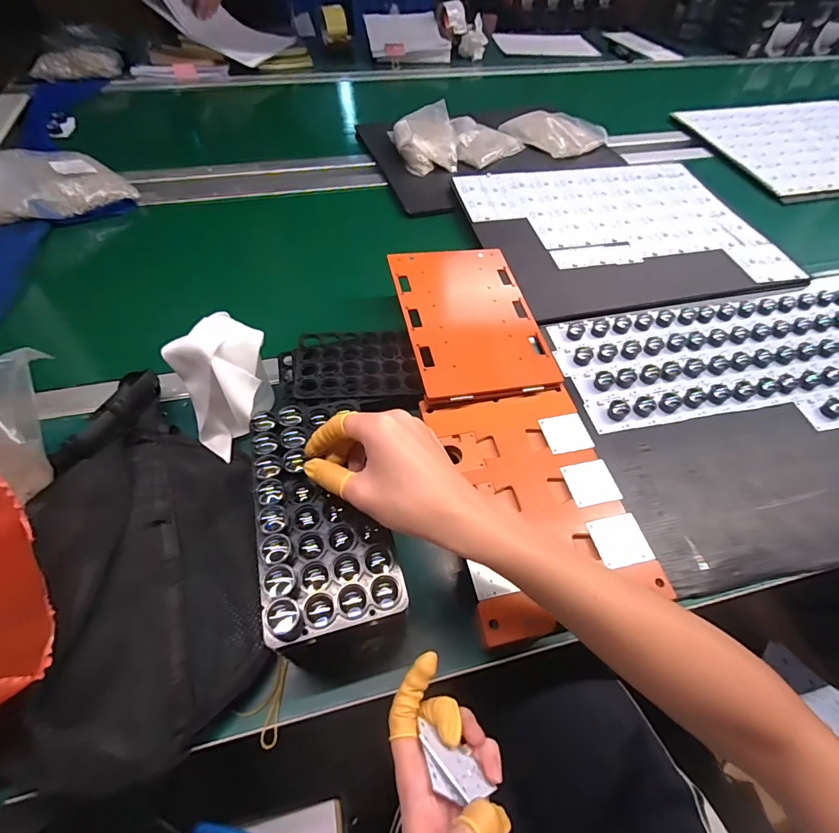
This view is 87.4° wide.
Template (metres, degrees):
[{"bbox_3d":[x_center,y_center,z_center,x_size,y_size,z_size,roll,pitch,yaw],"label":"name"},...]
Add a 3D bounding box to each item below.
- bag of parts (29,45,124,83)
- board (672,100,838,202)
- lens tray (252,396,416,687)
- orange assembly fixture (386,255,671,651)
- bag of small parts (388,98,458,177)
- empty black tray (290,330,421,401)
[{"bbox_3d":[-0.791,-0.813,1.018,0.187,0.063,0.057,-25,59,-19],"label":"bag of parts"},{"bbox_3d":[0.861,-0.613,0.966,0.483,0.019,0.382,-12,55,-11],"label":"board"},{"bbox_3d":[-0.079,0.082,0.341,0.099,0.030,0.218,-18,62,-15],"label":"lens tray"},{"bbox_3d":[0.088,-0.019,0.486,0.165,0.066,0.455,-9,55,-9],"label":"orange assembly fixture"},{"bbox_3d":[0.011,-0.546,0.857,0.118,0.046,0.167,-10,55,-10],"label":"bag of small parts"},{"bbox_3d":[-0.074,-0.065,0.525,0.142,0.011,0.097,-2,54,-4],"label":"empty black tray"}]

